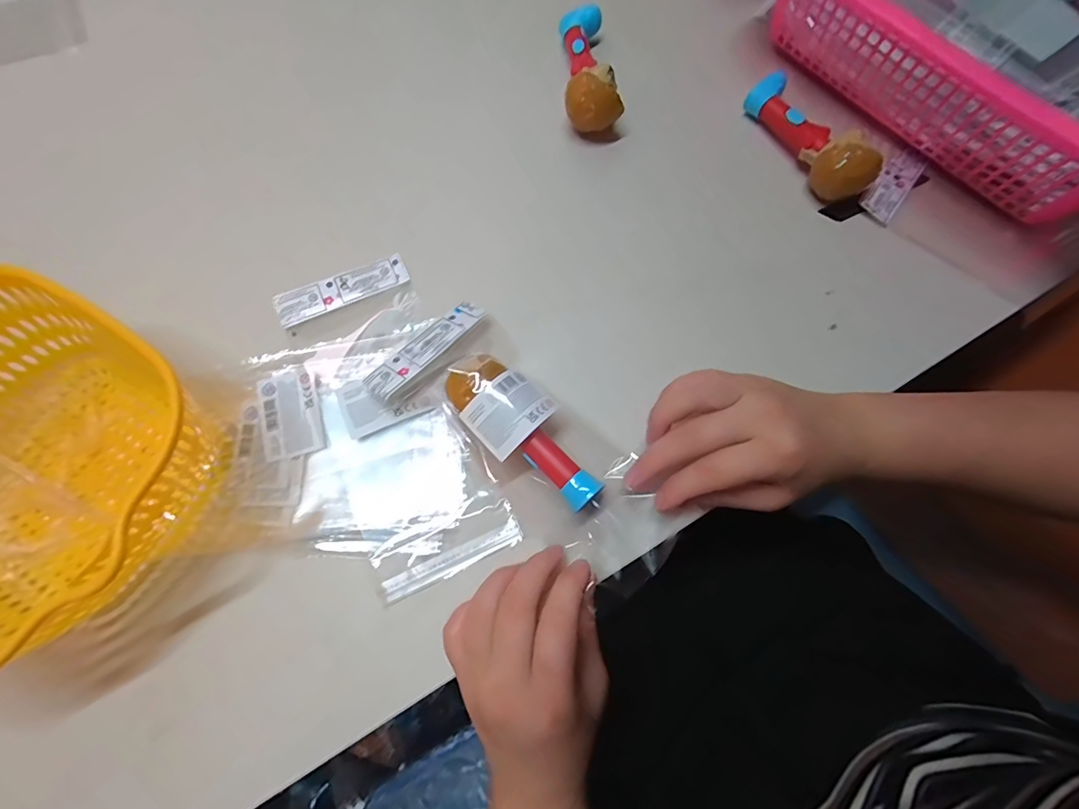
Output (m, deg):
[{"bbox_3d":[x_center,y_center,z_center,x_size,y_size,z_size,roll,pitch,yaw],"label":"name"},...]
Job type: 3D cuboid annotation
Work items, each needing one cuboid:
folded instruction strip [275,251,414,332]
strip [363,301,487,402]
[{"bbox_3d":[-0.150,-0.087,0.356,0.098,0.004,0.027,-23,75,-8],"label":"folded instruction strip"},{"bbox_3d":[-0.080,-0.041,0.329,0.028,0.004,0.101,29,61,27],"label":"strip"}]

